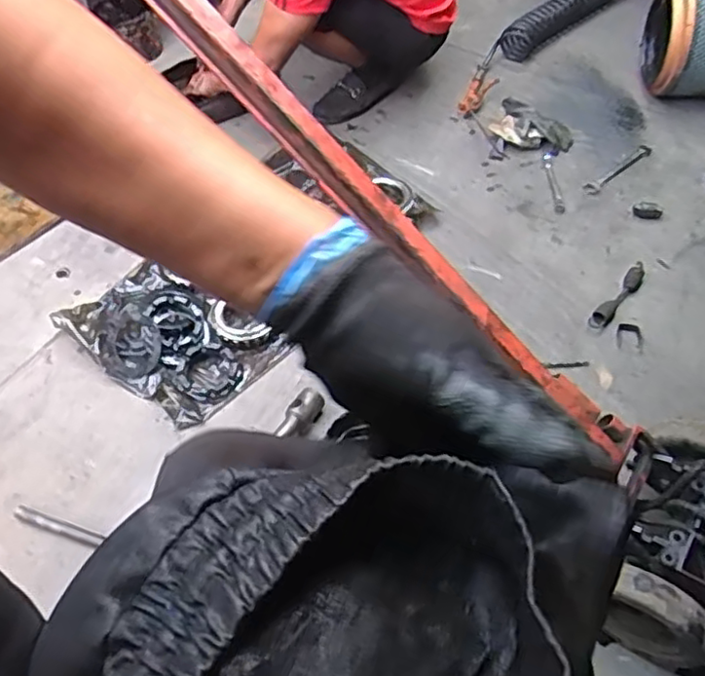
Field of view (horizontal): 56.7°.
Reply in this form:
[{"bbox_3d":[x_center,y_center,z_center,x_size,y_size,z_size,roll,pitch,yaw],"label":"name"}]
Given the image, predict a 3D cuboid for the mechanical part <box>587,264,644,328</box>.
[{"bbox_3d":[0.529,-0.082,1.298,0.035,0.023,0.185,35,63,26],"label":"mechanical part"}]

